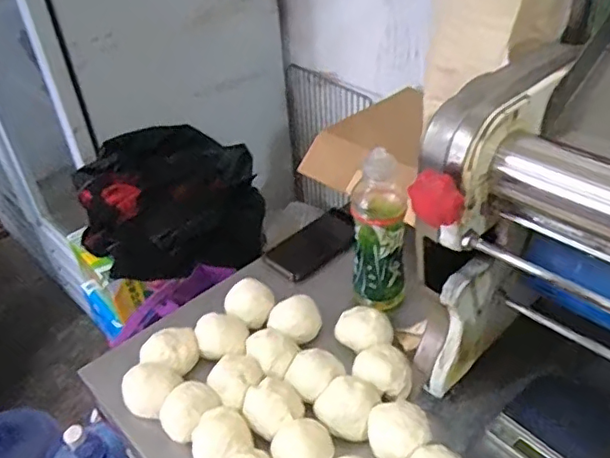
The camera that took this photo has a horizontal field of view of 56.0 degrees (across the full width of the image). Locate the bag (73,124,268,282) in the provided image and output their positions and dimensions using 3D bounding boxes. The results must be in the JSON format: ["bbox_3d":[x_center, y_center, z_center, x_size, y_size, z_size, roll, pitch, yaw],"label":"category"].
[{"bbox_3d":[-0.267,-0.052,1.177,0.362,0.211,0.257,-23,41,-23],"label":"bag"}]

